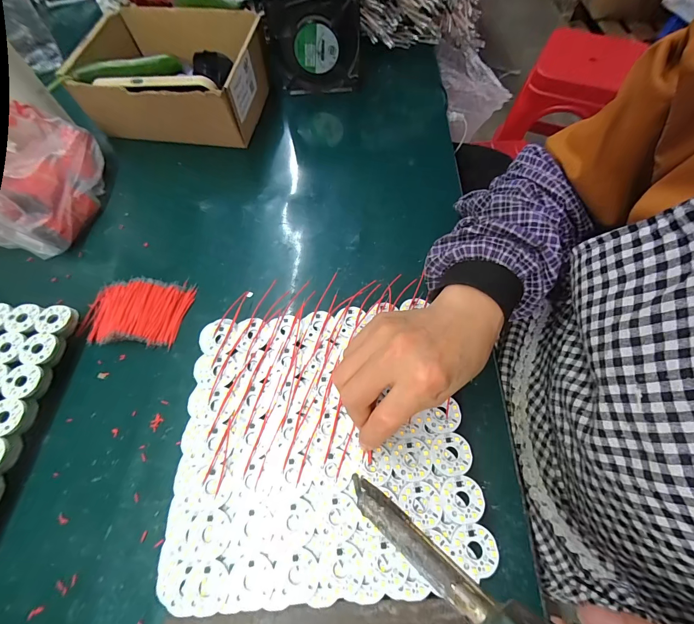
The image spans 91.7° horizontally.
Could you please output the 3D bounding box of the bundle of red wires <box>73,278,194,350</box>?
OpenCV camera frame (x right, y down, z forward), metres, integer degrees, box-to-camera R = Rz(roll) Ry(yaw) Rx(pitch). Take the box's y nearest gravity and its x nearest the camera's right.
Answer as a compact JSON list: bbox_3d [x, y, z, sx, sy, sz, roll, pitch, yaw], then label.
[{"bbox_3d":[-0.224,-0.003,0.352,0.108,0.015,0.072,3,63,4],"label":"bundle of red wires"}]

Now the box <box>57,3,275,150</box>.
[{"bbox_3d":[-0.232,-0.327,0.472,0.231,0.088,0.181,6,64,5],"label":"box"}]

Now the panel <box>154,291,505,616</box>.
[{"bbox_3d":[-0.023,0.098,0.275,0.226,0.008,0.218,-4,63,0],"label":"panel"}]

